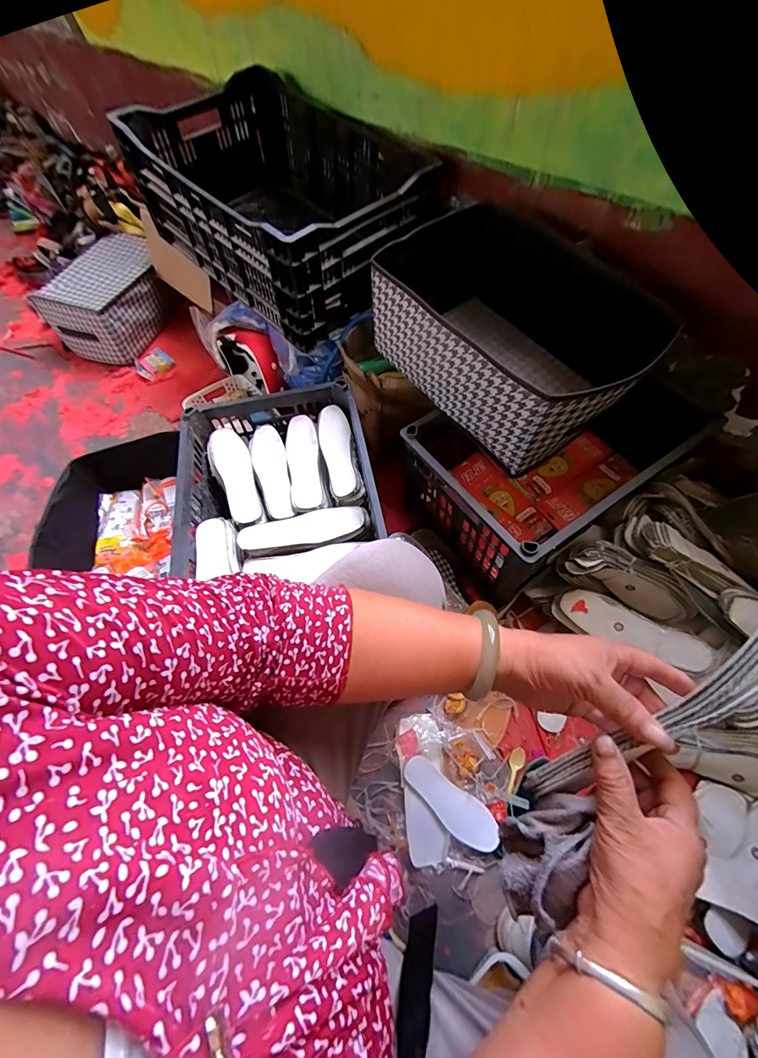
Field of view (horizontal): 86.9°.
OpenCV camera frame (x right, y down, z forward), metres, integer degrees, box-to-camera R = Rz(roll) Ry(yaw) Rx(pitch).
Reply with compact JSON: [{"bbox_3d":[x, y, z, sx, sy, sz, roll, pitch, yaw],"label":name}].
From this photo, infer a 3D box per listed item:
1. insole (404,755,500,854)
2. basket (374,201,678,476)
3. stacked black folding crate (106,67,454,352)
[{"bbox_3d":[0.118,0.457,0.665,0.173,0.016,0.062,33,72,18],"label":"insole"},{"bbox_3d":[0.248,-0.347,0.715,0.354,0.191,0.435,-36,66,-14],"label":"basket"},{"bbox_3d":[-0.216,-0.731,0.892,0.420,0.241,0.604,-38,67,-15],"label":"stacked black folding crate"}]

